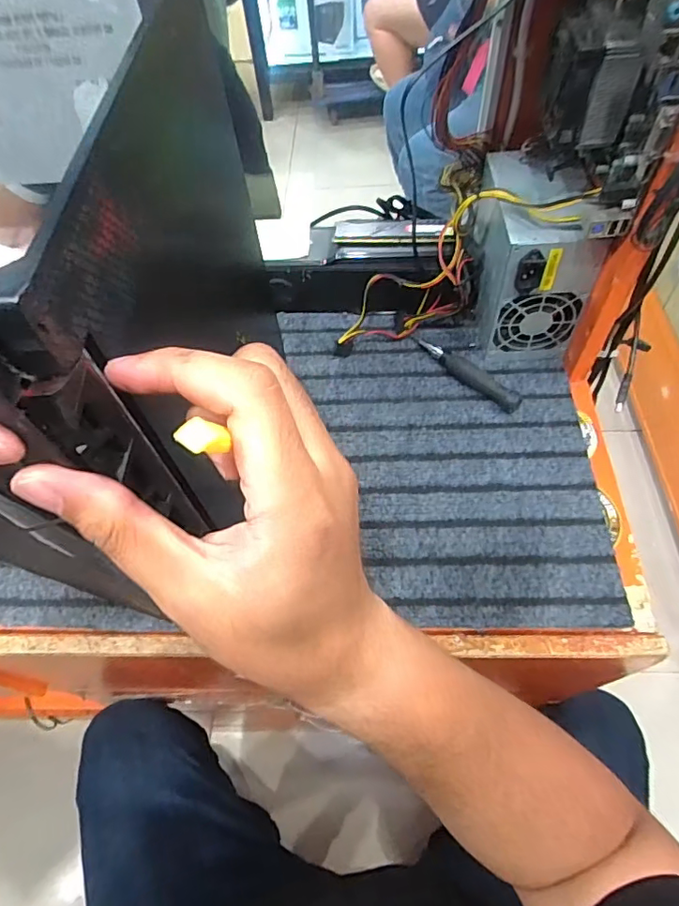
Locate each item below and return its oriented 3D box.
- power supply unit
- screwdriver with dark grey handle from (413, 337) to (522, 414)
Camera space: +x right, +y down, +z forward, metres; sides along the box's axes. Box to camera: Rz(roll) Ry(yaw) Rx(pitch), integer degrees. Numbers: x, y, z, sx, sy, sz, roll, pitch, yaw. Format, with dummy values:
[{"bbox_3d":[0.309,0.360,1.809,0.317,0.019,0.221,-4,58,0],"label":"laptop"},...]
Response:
[{"bbox_3d":[0.185,-0.195,0.528,0.087,0.157,0.147,-5,57,1],"label":"power supply unit"},{"bbox_3d":[0.132,-0.087,0.552,0.023,0.024,0.132,-38,62,-18],"label":"screwdriver with dark grey handle"}]

